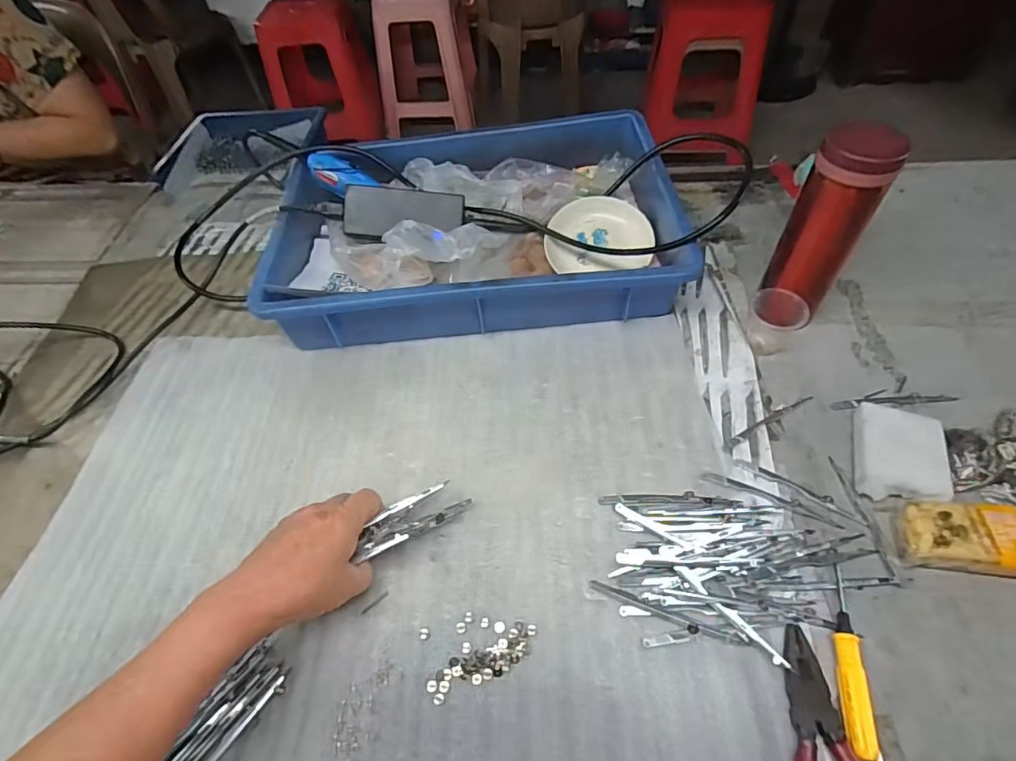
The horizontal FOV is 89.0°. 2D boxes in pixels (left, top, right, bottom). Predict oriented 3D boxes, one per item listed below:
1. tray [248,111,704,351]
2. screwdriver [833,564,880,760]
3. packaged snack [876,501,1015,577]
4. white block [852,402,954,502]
[{"bbox_3d":[-0.038,-0.174,0.597,0.435,0.088,0.278,-6,54,0],"label":"tray"},{"bbox_3d":[0.228,0.182,0.347,0.018,0.015,0.117,7,54,10],"label":"screwdriver"},{"bbox_3d":[0.342,0.117,0.377,0.110,0.033,0.051,4,53,8],"label":"packaged snack"},{"bbox_3d":[0.325,0.061,0.431,0.063,0.026,0.086,12,55,13],"label":"white block"}]

